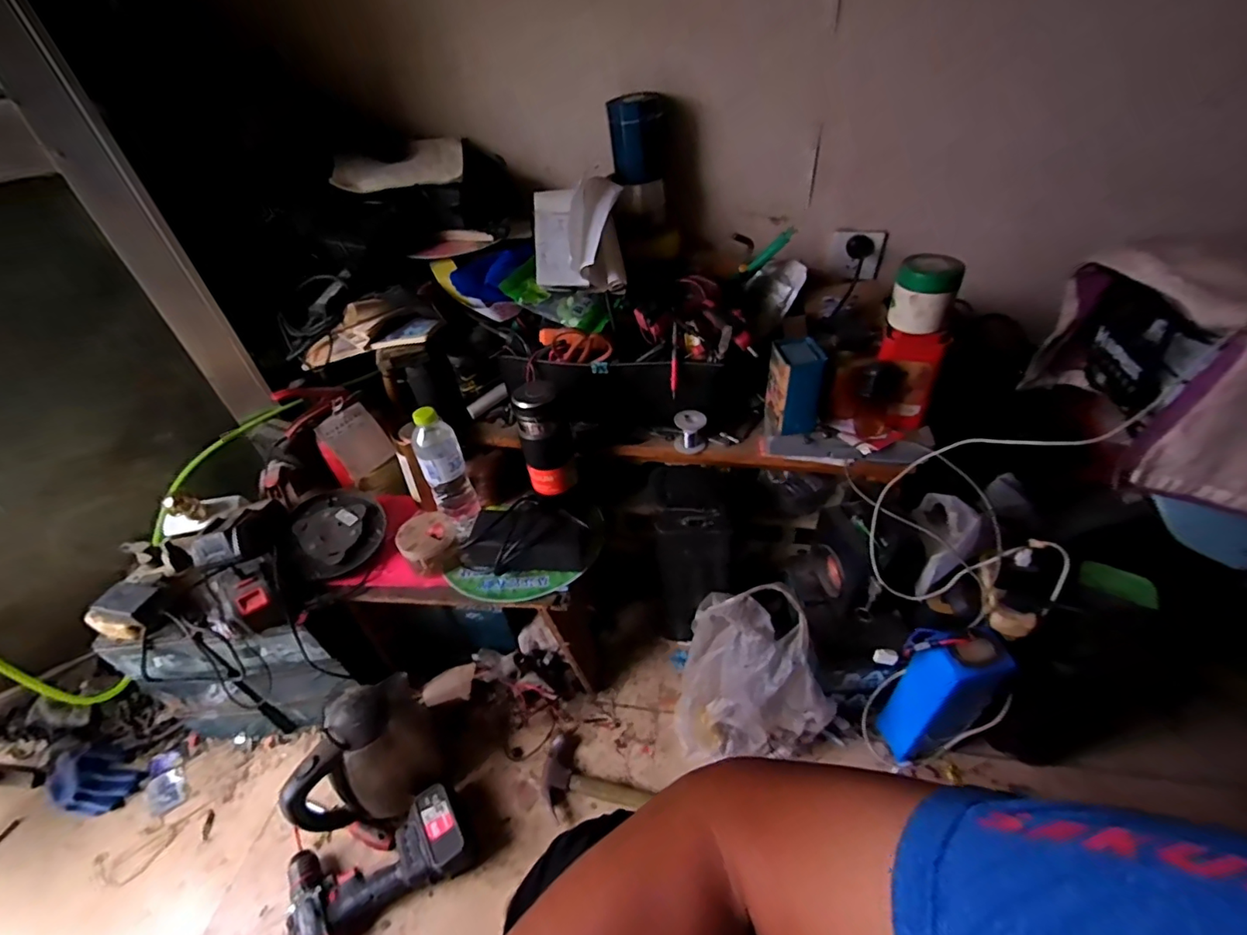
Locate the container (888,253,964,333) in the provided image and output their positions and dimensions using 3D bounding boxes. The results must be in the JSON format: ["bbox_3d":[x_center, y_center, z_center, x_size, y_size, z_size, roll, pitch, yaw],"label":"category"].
[{"bbox_3d":[0.403,-0.232,0.723,0.075,0.085,0.059,23,50,27],"label":"container"}]

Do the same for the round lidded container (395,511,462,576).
[{"bbox_3d":[-0.299,0.118,0.833,0.084,0.067,0.074,-31,49,-26],"label":"round lidded container"}]

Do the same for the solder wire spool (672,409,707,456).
[{"bbox_3d":[0.108,-0.058,0.868,0.049,0.056,0.049,-3,43,2],"label":"solder wire spool"}]

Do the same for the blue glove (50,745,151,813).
[{"bbox_3d":[-0.906,0.525,0.910,0.181,0.033,0.090,3,43,9],"label":"blue glove"}]

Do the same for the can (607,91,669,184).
[{"bbox_3d":[0.028,-0.526,0.864,0.065,0.115,0.074,32,54,33],"label":"can"}]

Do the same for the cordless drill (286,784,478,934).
[{"bbox_3d":[-0.353,0.566,0.775,0.240,0.075,0.142,-24,46,-20],"label":"cordless drill"}]

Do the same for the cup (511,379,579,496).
[{"bbox_3d":[-0.118,-0.042,0.824,0.077,0.169,0.072,-3,43,2],"label":"cup"}]

